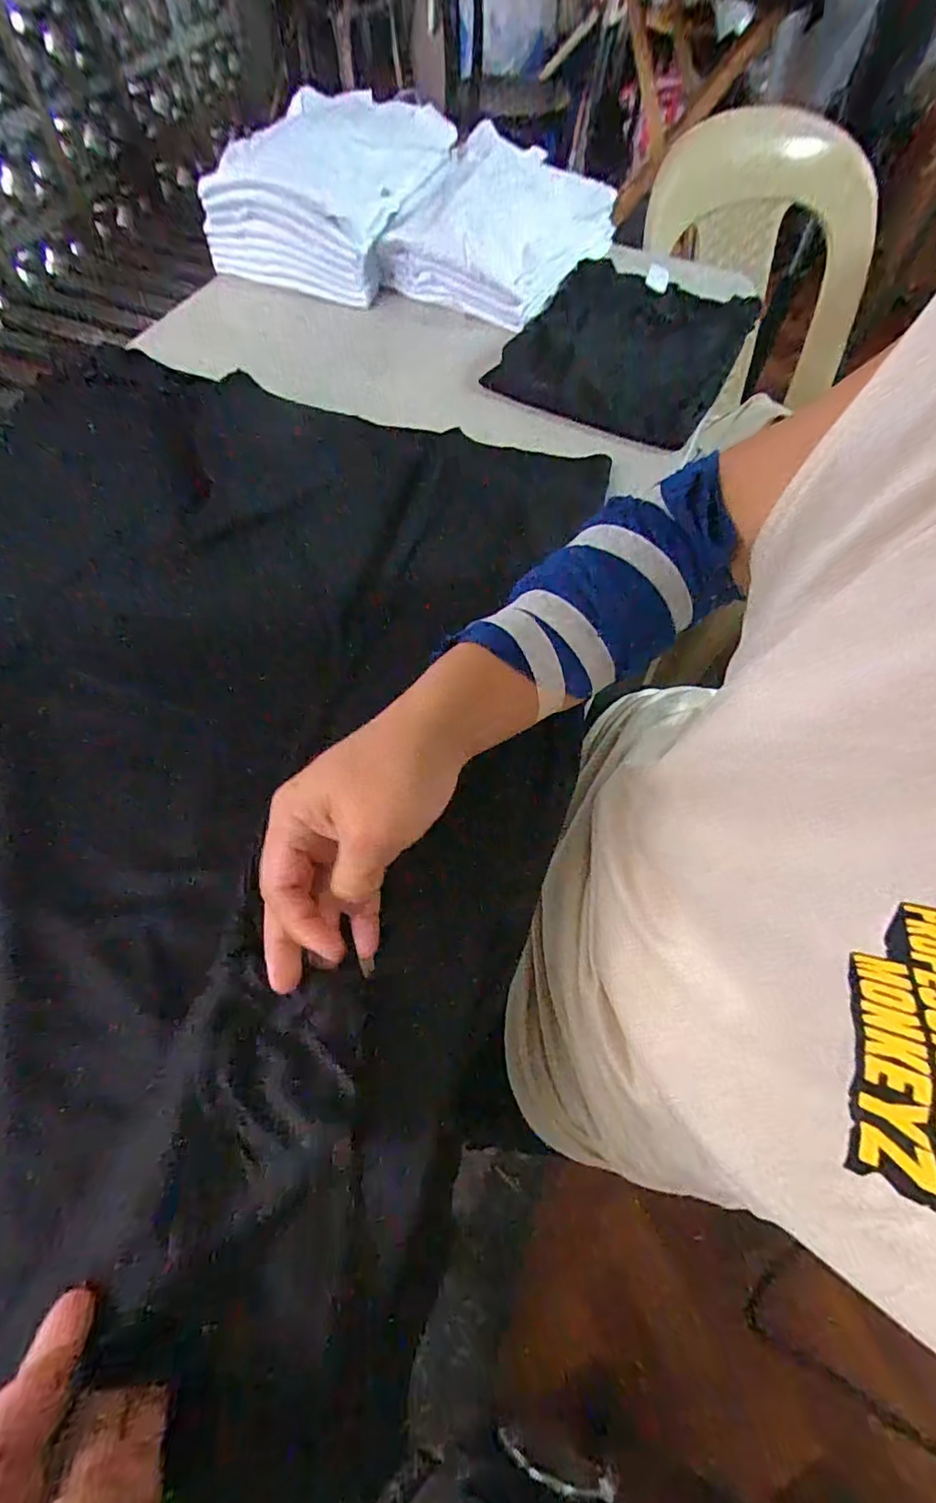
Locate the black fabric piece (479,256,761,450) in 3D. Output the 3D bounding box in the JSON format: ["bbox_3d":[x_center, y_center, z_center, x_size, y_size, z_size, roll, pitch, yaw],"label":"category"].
[{"bbox_3d":[0.171,-0.440,0.588,0.220,0.028,0.268,28,66,11],"label":"black fabric piece"}]

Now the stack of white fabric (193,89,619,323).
[{"bbox_3d":[-0.061,-0.615,0.618,0.438,0.108,0.232,12,64,4],"label":"stack of white fabric"}]

